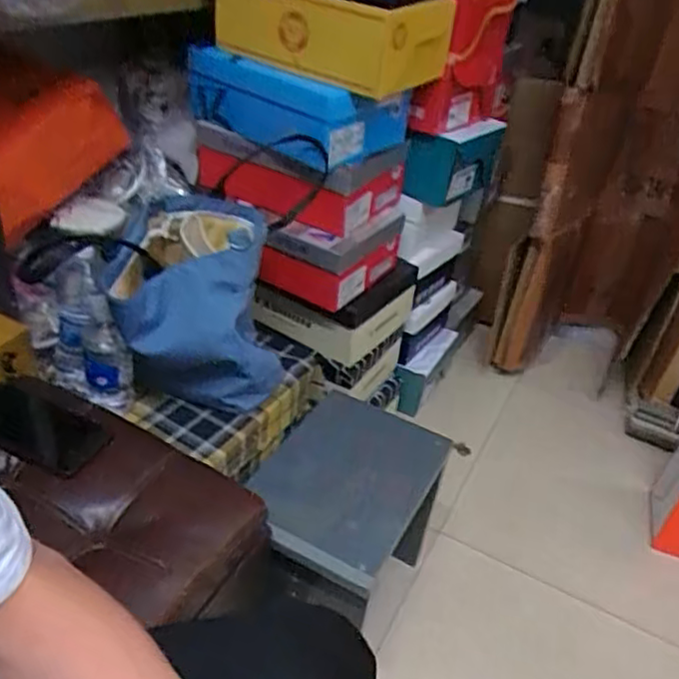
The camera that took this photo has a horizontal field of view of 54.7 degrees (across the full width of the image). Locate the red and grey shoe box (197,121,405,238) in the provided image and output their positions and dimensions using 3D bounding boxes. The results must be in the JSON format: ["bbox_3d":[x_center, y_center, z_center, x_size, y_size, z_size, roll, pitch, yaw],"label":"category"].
[{"bbox_3d":[-0.080,-0.308,1.154,0.345,0.120,0.183,24,37,21],"label":"red and grey shoe box"}]

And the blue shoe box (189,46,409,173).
[{"bbox_3d":[-0.070,-0.395,1.095,0.377,0.124,0.166,31,40,29],"label":"blue shoe box"}]

